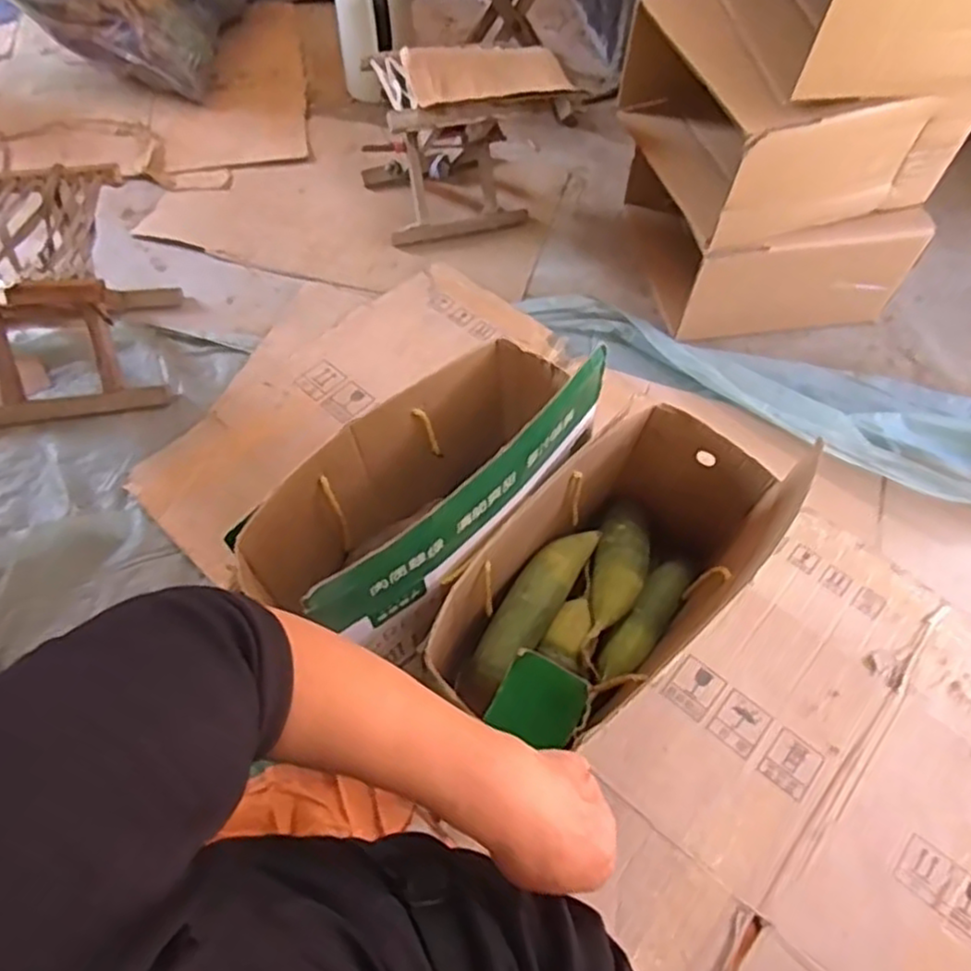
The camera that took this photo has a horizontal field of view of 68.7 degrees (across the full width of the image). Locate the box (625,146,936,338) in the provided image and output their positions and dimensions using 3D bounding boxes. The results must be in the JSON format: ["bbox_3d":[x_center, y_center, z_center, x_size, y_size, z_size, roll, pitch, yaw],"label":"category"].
[{"bbox_3d":[0.451,-0.447,1.191,0.346,0.193,0.374,-8,59,-6],"label":"box"}]

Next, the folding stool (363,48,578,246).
[{"bbox_3d":[-0.041,-0.598,1.227,0.341,0.244,0.247,-5,59,-4],"label":"folding stool"}]

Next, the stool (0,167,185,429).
[{"bbox_3d":[-0.632,-0.257,0.999,0.297,0.252,0.236,-10,59,-7],"label":"stool"}]

